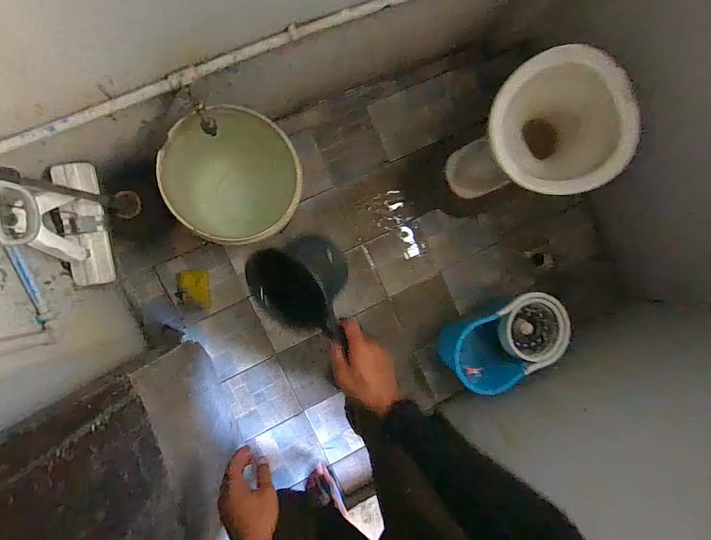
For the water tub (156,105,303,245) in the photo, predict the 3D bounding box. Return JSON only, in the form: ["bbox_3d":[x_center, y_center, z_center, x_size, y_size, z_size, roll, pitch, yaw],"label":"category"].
[{"bbox_3d":[-0.302,-0.223,0.910,0.319,0.274,0.302,0,91,-8],"label":"water tub"}]

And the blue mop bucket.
[{"bbox_3d":[0.451,0.216,1.127,0.365,0.230,0.207,-39,96,-6],"label":"blue mop bucket"}]

